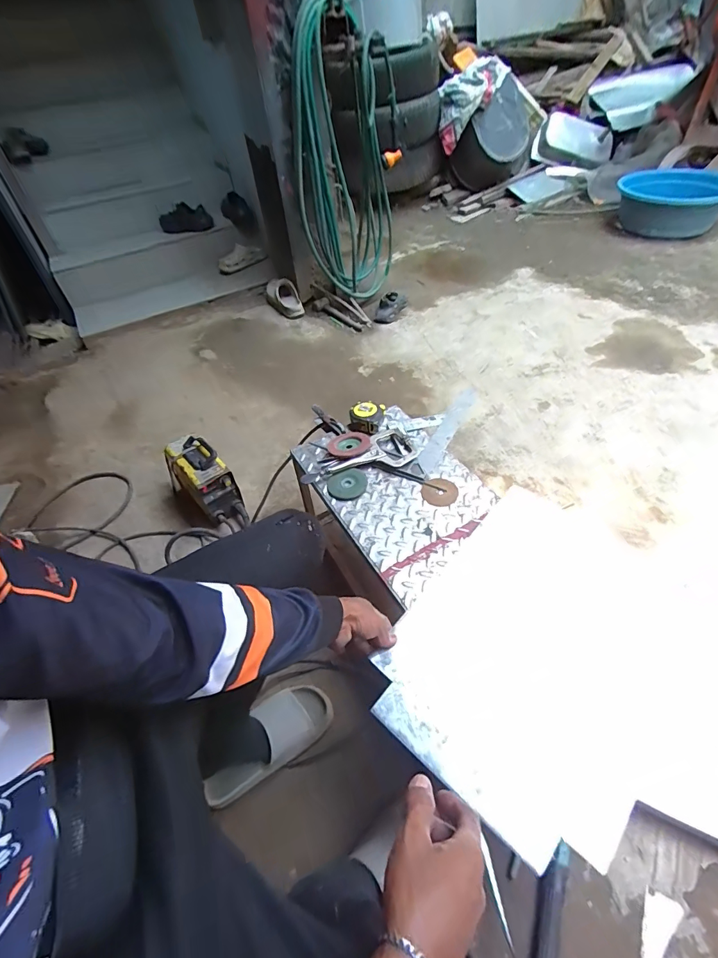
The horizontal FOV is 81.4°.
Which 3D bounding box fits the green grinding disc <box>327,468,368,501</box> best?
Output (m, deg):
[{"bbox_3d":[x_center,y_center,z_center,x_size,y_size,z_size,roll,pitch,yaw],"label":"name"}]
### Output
[{"bbox_3d":[-0.022,0.013,0.884,0.084,0.014,0.072,-18,50,-13],"label":"green grinding disc"}]

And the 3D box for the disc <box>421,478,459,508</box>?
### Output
[{"bbox_3d":[0.167,0.028,0.866,0.071,0.004,0.075,-4,48,5],"label":"disc"}]

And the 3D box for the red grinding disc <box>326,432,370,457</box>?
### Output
[{"bbox_3d":[-0.020,-0.080,0.952,0.096,0.015,0.084,-17,50,-12],"label":"red grinding disc"}]

